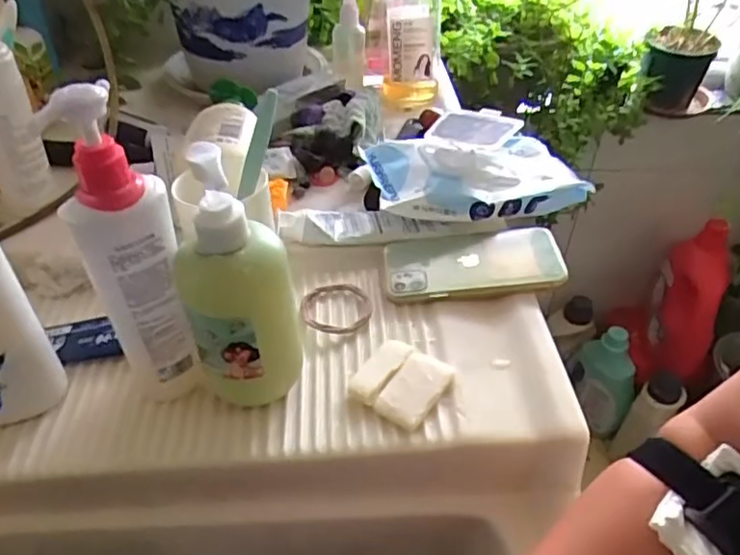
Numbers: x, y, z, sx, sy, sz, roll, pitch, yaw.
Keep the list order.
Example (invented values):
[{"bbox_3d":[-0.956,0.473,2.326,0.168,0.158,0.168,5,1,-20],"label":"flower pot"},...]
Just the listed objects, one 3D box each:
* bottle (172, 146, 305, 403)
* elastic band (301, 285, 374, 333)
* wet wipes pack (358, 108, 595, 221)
[{"bbox_3d":[-0.082,0.009,0.386,0.068,0.185,0.057,-9,41,-13],"label":"bottle"},{"bbox_3d":[-0.029,0.024,0.509,0.056,0.010,0.061,1,40,-1],"label":"elastic band"},{"bbox_3d":[0.105,-0.116,0.600,0.202,0.074,0.117,-9,41,-13],"label":"wet wipes pack"}]

